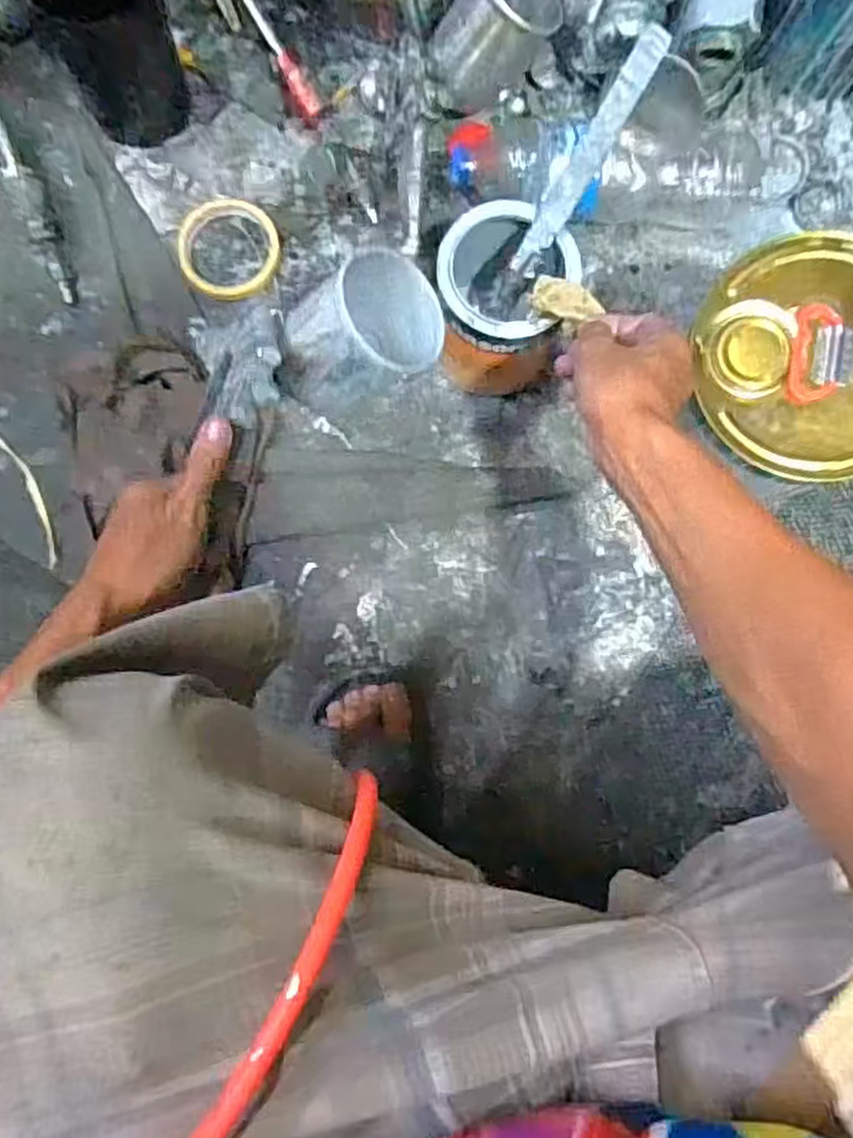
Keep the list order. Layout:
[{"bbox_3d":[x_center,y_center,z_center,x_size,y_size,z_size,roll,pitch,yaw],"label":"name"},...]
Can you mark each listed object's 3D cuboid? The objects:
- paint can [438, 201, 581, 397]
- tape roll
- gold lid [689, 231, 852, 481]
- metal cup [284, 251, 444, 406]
[{"bbox_3d":[0.063,-0.221,0.646,0.103,0.135,0.115,11,88,2],"label":"paint can"},{"bbox_3d":[-0.181,-0.293,0.705,0.089,0.009,0.091,0,88,2],"label":"tape roll"},{"bbox_3d":[0.261,-0.141,0.508,0.154,0.017,0.156,0,85,0],"label":"gold lid"},{"bbox_3d":[-0.042,-0.157,0.505,0.088,0.094,0.075,-40,108,-36],"label":"metal cup"}]

